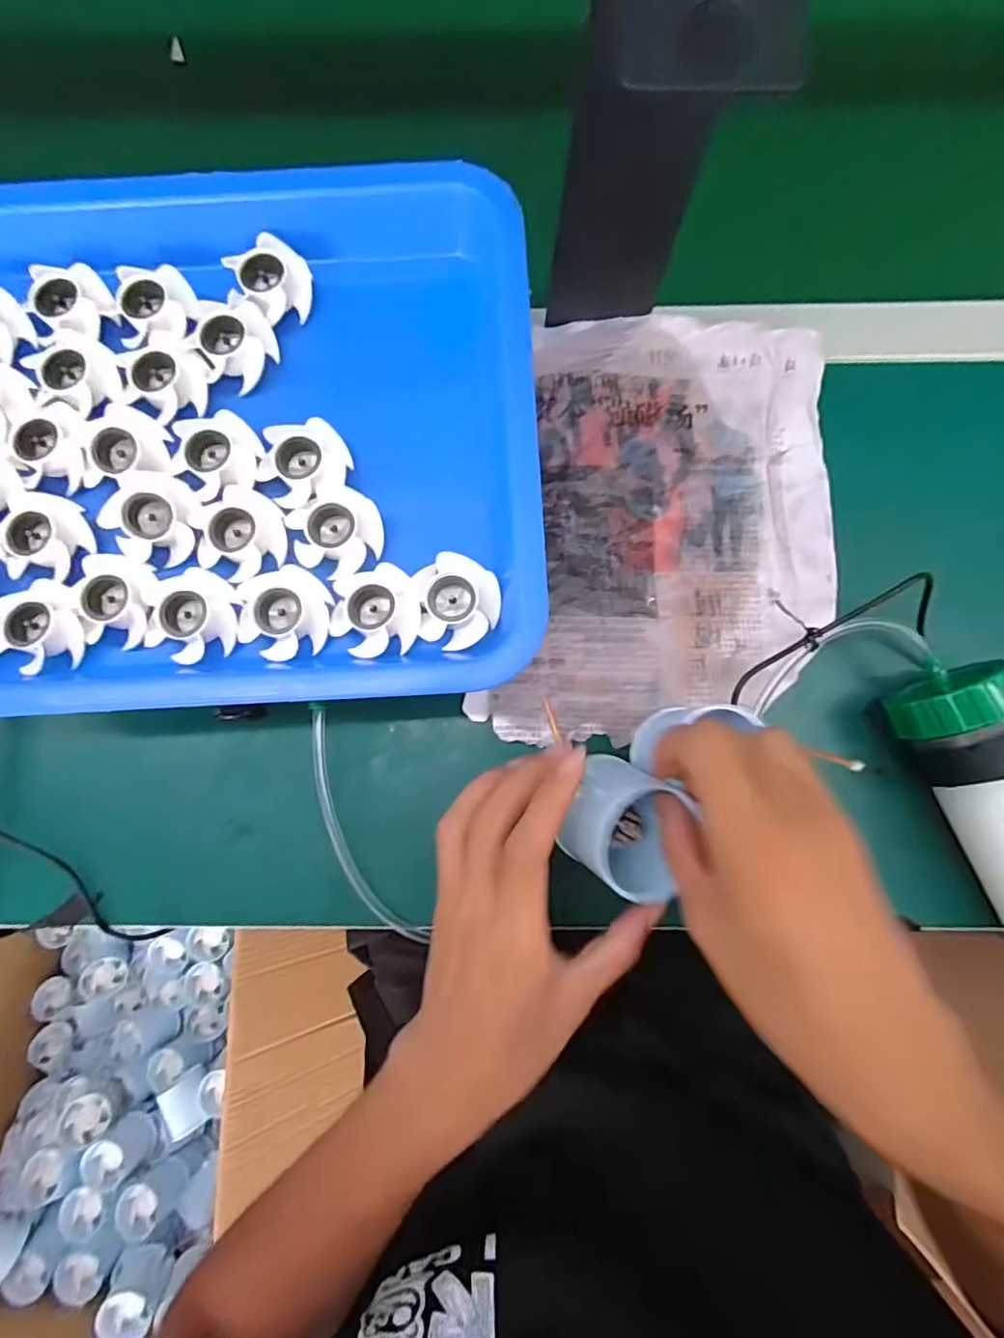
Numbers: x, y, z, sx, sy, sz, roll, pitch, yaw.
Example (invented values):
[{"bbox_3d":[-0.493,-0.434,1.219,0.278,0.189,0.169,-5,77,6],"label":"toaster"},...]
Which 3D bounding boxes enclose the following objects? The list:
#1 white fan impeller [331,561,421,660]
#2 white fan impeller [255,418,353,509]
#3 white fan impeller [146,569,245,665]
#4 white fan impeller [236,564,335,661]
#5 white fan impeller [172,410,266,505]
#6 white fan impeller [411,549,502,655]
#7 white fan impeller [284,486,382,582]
[{"bbox_3d":[-0.060,-0.027,0.261,0.040,0.014,0.041,0,82,0],"label":"white fan impeller"},{"bbox_3d":[-0.097,-0.099,0.274,0.043,0.015,0.042,0,82,0],"label":"white fan impeller"},{"bbox_3d":[-0.147,-0.025,0.266,0.037,0.012,0.043,2,82,1],"label":"white fan impeller"},{"bbox_3d":[-0.102,-0.026,0.265,0.042,0.015,0.040,0,82,0],"label":"white fan impeller"},{"bbox_3d":[-0.140,-0.104,0.274,0.041,0.011,0.041,-29,83,-4],"label":"white fan impeller"},{"bbox_3d":[-0.020,-0.032,0.264,0.038,0.016,0.042,-8,82,-1],"label":"white fan impeller"},{"bbox_3d":[-0.080,-0.066,0.270,0.042,0.018,0.036,-27,82,-4],"label":"white fan impeller"}]

